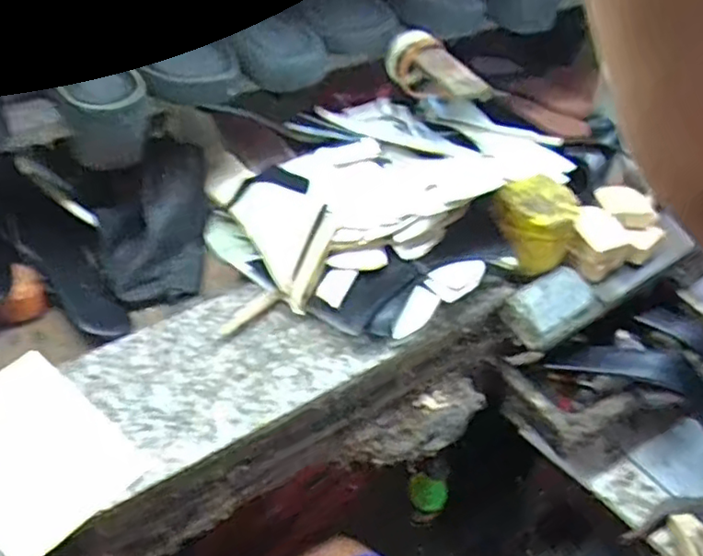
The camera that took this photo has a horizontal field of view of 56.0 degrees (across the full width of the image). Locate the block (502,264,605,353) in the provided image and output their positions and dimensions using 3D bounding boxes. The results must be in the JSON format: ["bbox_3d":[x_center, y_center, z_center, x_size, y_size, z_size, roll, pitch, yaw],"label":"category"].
[{"bbox_3d":[0.222,0.034,0.735,0.111,0.037,0.061,-24,52,-27],"label":"block"}]

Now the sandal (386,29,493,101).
[{"bbox_3d":[0.091,-0.208,0.692,0.055,0.053,0.122,-28,54,-30],"label":"sandal"}]

